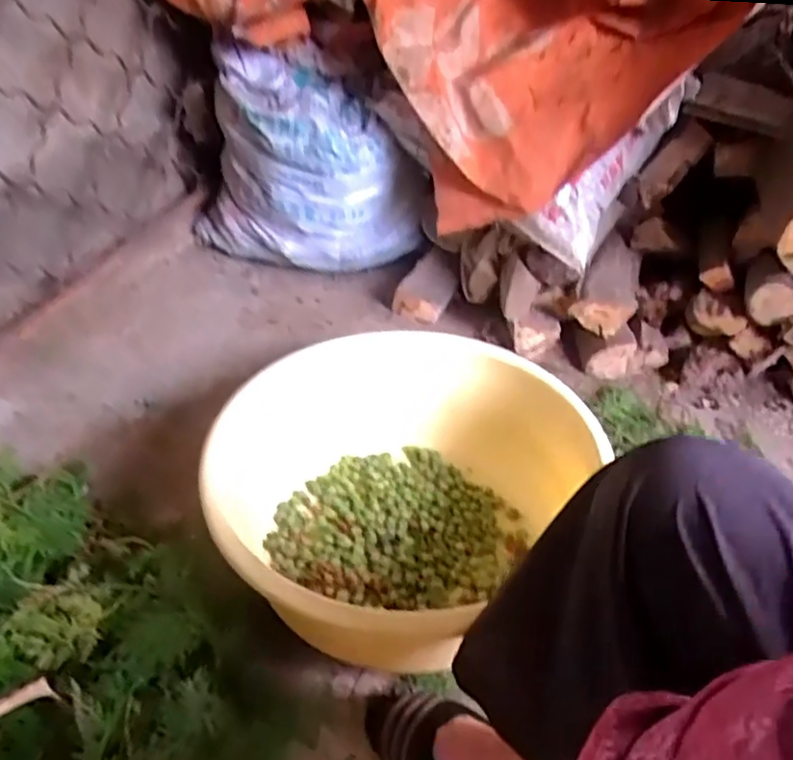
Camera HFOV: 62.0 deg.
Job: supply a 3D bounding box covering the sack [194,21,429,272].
[{"bbox_3d":[-0.180,-0.399,1.247,0.448,0.361,0.212,28,44,29],"label":"sack"}]

